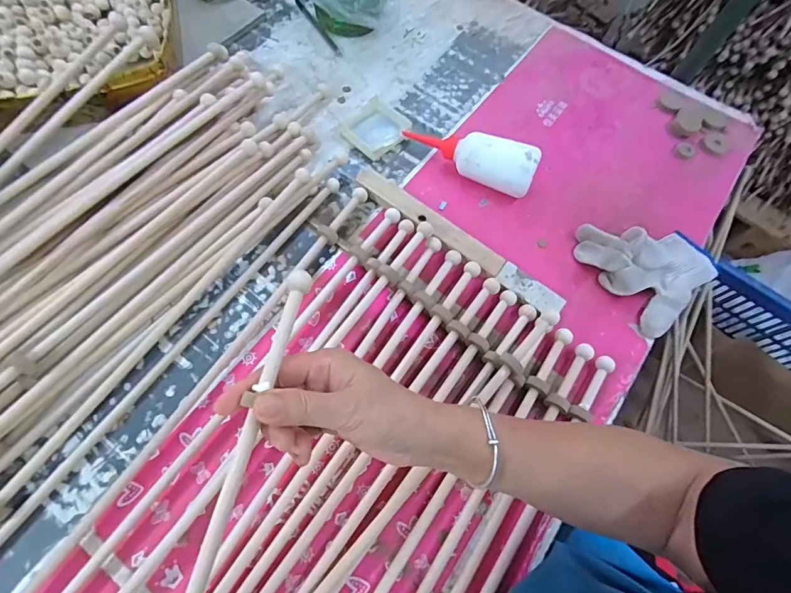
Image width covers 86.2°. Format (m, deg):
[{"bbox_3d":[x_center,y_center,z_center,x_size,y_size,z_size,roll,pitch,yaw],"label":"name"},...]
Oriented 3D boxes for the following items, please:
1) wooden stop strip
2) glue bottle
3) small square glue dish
[{"bbox_3d":[0.040,-0.093,0.517,0.208,0.012,0.033,37,78,12],"label":"wooden stop strip"},{"bbox_3d":[0.091,-0.181,0.538,0.174,0.056,0.045,24,66,6],"label":"glue bottle"},{"bbox_3d":[-0.028,-0.233,0.581,0.077,0.015,0.083,43,70,13],"label":"small square glue dish"}]

